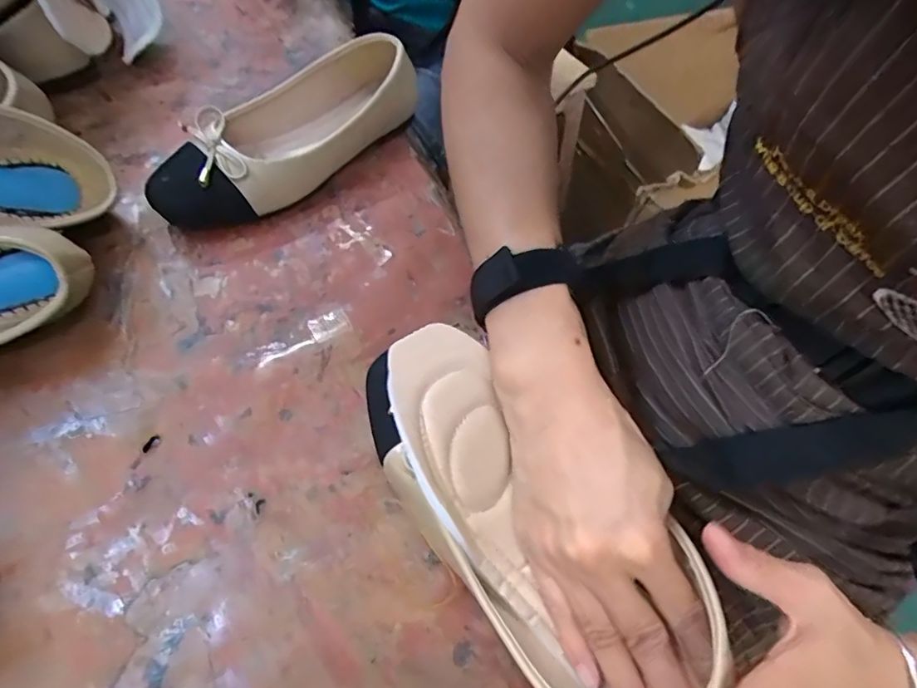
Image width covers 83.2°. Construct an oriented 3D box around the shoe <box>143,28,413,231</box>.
[{"bbox_3d":[-0.135,-0.172,0.421,0.235,0.063,0.077,-39,66,-23],"label":"shoe"}]

